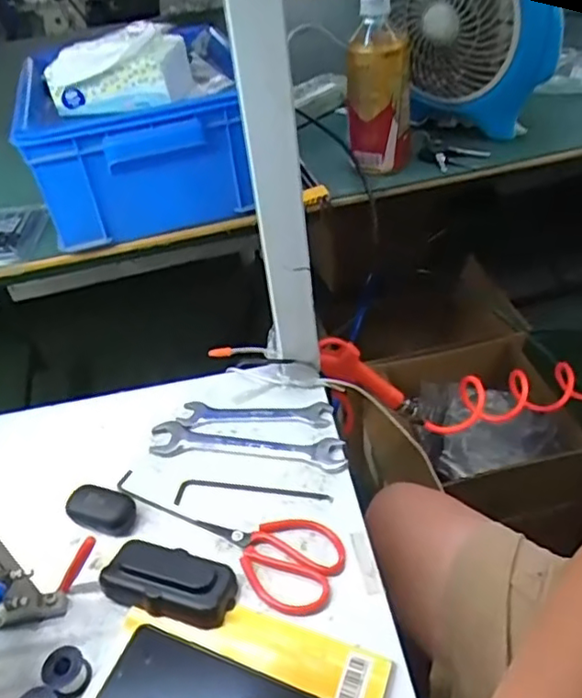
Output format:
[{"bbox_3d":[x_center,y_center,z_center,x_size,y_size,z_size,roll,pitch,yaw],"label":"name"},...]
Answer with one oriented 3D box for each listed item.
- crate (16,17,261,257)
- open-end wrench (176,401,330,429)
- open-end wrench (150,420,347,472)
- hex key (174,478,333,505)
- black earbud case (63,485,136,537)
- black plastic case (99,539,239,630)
[{"bbox_3d":[-0.177,-0.266,0.726,0.224,0.127,0.308,-11,41,-4],"label":"crate"},{"bbox_3d":[-0.037,0.065,0.641,0.156,0.009,0.035,0,41,8],"label":"open-end wrench"},{"bbox_3d":[-0.045,0.095,0.611,0.198,0.005,0.040,4,42,12],"label":"open-end wrench"},{"bbox_3d":[-0.035,0.133,0.571,0.144,0.004,0.024,1,41,9],"label":"hex key"},{"bbox_3d":[-0.170,0.145,0.559,0.058,0.024,0.035,9,43,18],"label":"black earbud case"},{"bbox_3d":[-0.098,0.187,0.500,0.104,0.030,0.050,9,43,18],"label":"black plastic case"}]

